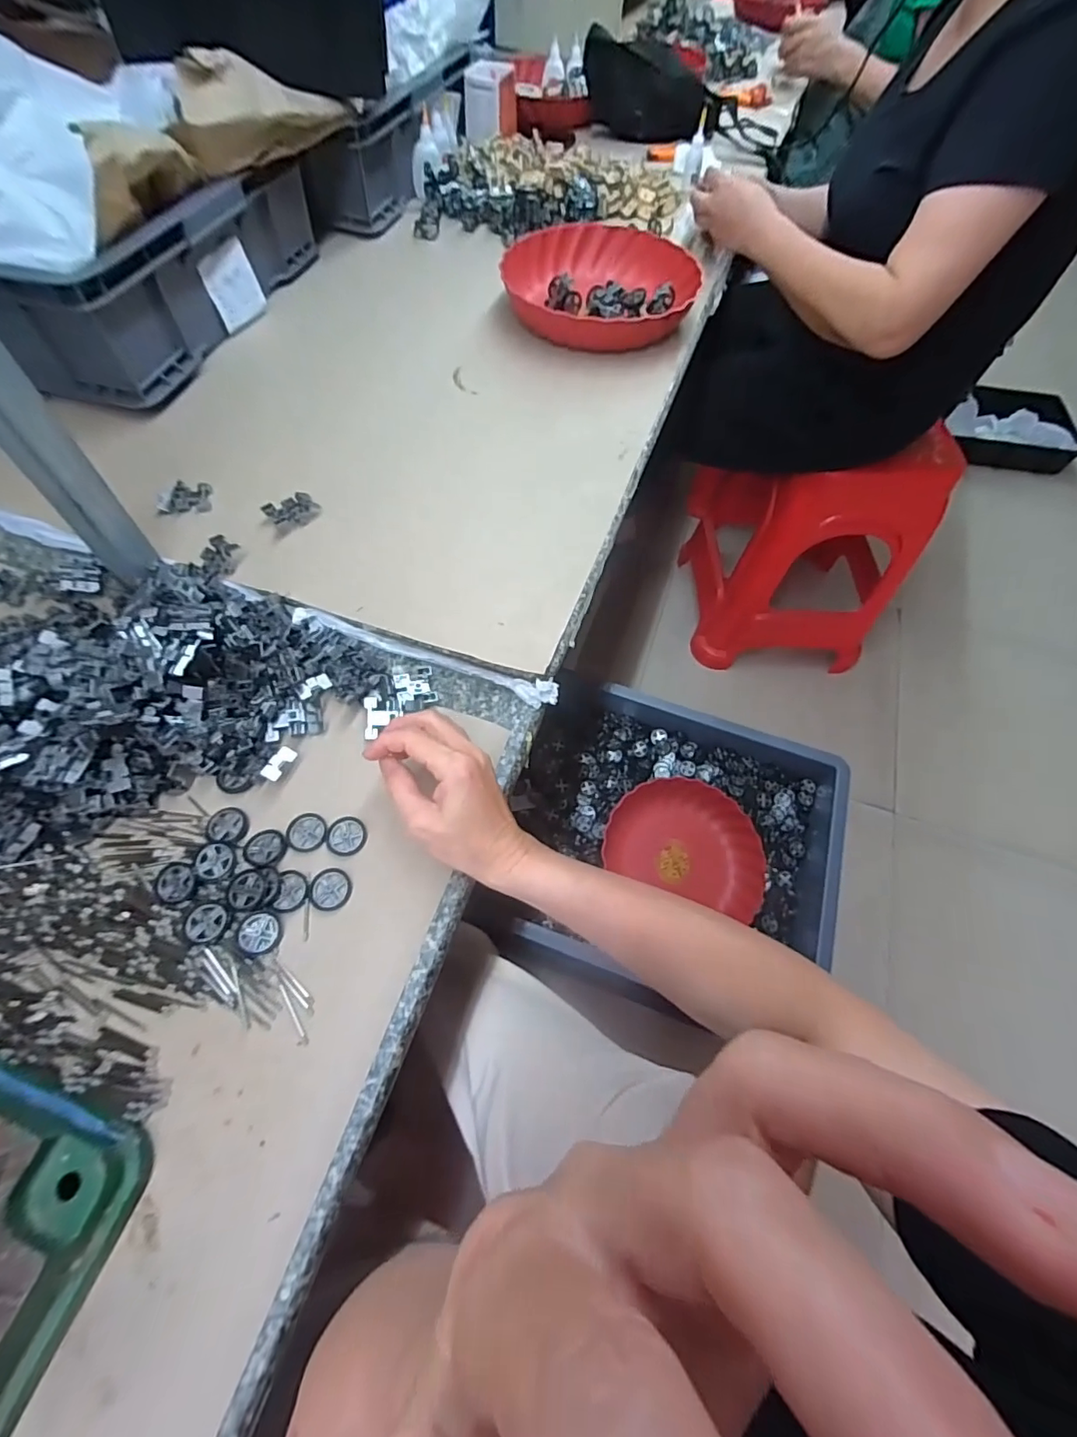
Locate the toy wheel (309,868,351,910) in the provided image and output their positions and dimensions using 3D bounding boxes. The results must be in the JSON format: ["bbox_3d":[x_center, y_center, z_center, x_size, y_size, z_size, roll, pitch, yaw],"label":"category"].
[{"bbox_3d":[-0.143,0.118,0.376,0.027,0.004,0.027,1,62,-2],"label":"toy wheel"}]

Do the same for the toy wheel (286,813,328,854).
[{"bbox_3d":[-0.168,0.082,0.394,0.027,0.004,0.028,1,62,-2],"label":"toy wheel"}]

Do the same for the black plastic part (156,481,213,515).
[{"bbox_3d":[-0.342,-0.214,0.523,0.046,0.018,0.029,-9,62,-7],"label":"black plastic part"}]

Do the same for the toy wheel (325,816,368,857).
[{"bbox_3d":[-0.139,0.085,0.392,0.027,0.004,0.028,1,62,-2],"label":"toy wheel"}]

